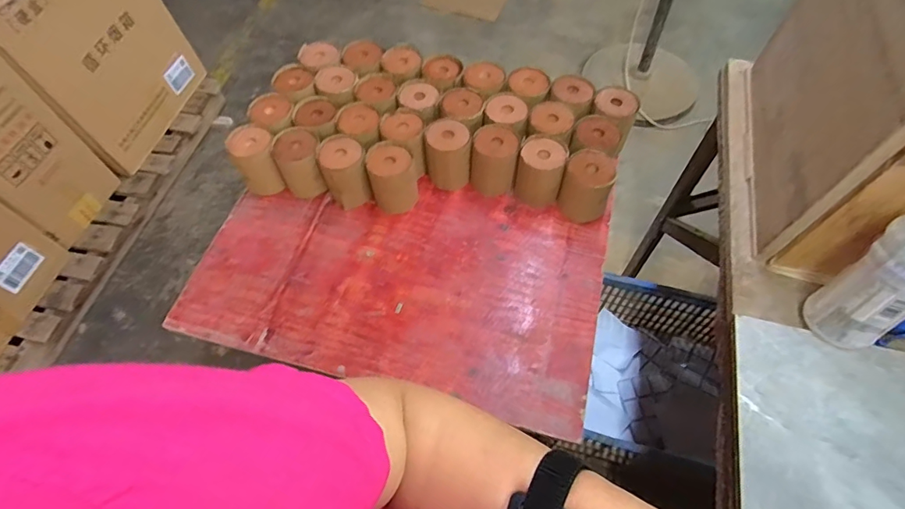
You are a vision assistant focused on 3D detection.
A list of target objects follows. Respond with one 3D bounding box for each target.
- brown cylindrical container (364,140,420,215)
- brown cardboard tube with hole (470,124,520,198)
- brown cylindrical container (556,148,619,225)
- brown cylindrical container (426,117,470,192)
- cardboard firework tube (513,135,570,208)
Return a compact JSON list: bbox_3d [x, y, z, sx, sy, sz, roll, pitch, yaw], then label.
[{"bbox_3d":[-0.108,-0.139,0.874,0.081,0.108,0.084,-1,60,1],"label":"brown cylindrical container"},{"bbox_3d":[0.079,-0.172,0.886,0.081,0.106,0.085,6,60,5],"label":"brown cardboard tube with hole"},{"bbox_3d":[0.243,-0.120,0.856,0.086,0.109,0.081,-1,60,1],"label":"brown cylindrical container"},{"bbox_3d":[-0.008,-0.187,0.897,0.079,0.106,0.089,-7,60,-2],"label":"brown cylindrical container"},{"bbox_3d":[0.163,-0.148,0.877,0.084,0.103,0.086,-1,60,1],"label":"cardboard firework tube"}]

